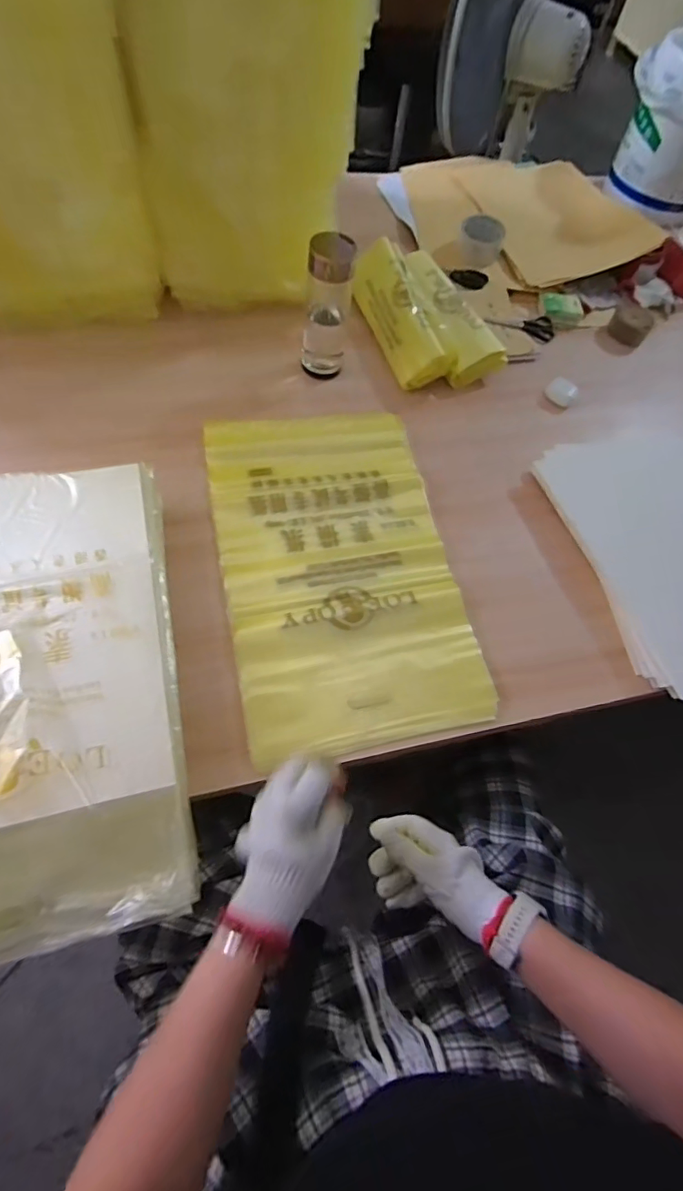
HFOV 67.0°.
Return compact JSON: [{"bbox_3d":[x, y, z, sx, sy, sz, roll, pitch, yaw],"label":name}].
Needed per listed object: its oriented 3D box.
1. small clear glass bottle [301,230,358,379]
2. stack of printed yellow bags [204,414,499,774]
[{"bbox_3d":[-0.021,-0.422,0.761,0.066,0.192,0.059,2,63,-7],"label":"small clear glass bottle"},{"bbox_3d":[-0.006,-0.047,0.672,0.287,0.027,0.473,-9,65,-12],"label":"stack of printed yellow bags"}]

